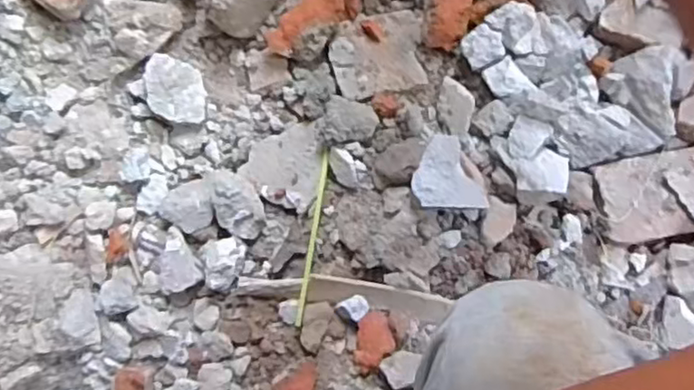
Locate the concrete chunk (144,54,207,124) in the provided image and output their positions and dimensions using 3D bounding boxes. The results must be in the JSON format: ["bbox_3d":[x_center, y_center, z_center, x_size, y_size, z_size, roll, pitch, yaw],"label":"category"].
[{"bbox_3d":[-0.192,-0.118,0.728,0.057,0.034,0.076,-6,89,4],"label":"concrete chunk"}]

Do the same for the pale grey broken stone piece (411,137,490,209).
[{"bbox_3d":[0.108,-0.025,0.672,0.081,0.011,0.077,-1,80,-18],"label":"pale grey broken stone piece"}]

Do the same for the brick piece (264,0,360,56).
[{"bbox_3d":[-0.038,-0.195,0.710,0.114,0.038,0.045,-33,87,3],"label":"brick piece"}]

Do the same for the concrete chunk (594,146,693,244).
[{"bbox_3d":[0.338,-0.001,0.691,0.130,0.025,0.087,-10,88,4],"label":"concrete chunk"}]

